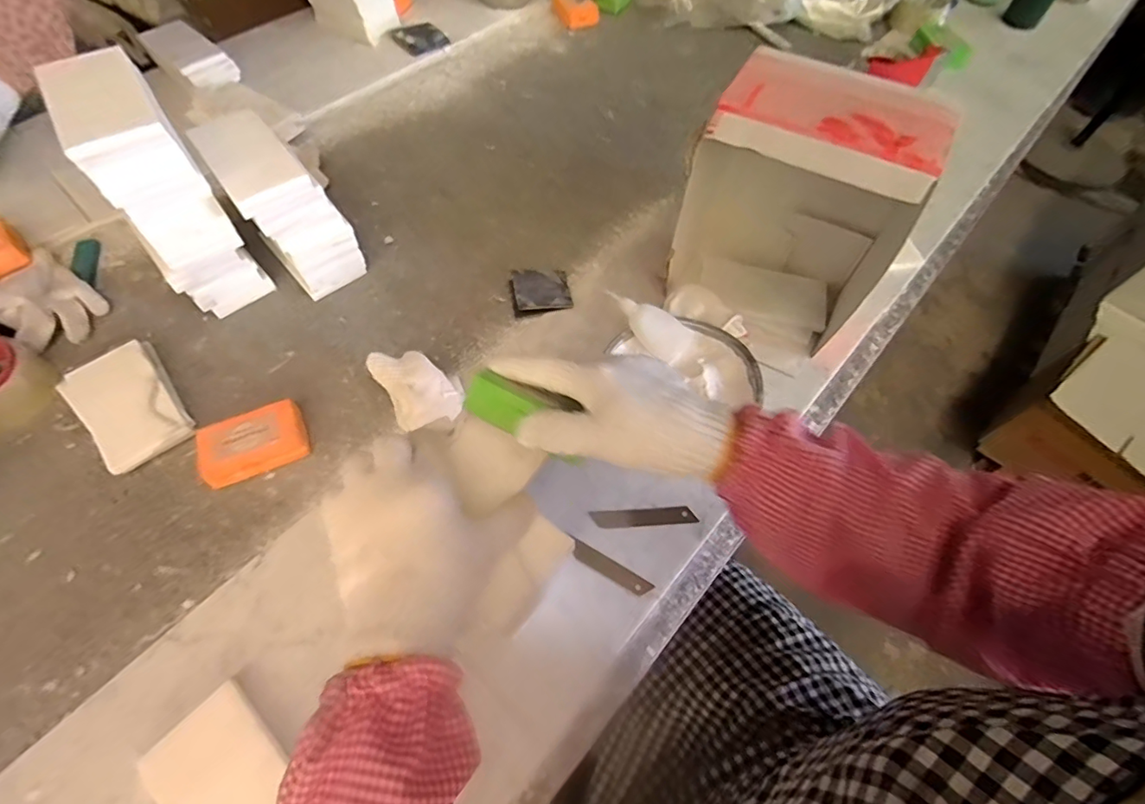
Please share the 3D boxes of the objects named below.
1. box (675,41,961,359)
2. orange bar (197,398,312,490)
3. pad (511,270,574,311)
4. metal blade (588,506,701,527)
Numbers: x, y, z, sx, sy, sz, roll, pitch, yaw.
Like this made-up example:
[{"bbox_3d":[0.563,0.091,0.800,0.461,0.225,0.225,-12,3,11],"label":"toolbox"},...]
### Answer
[{"bbox_3d":[0.219,-0.178,0.534,0.210,0.248,0.135,28,63,16],"label":"box"},{"bbox_3d":[-0.321,0.043,0.529,0.096,0.031,0.063,-22,61,-12],"label":"orange bar"},{"bbox_3d":[-0.036,-0.140,0.645,0.068,0.009,0.073,-3,51,-17],"label":"pad"},{"bbox_3d":[0.069,0.110,0.506,0.100,0.005,0.019,-2,49,-5],"label":"metal blade"}]

